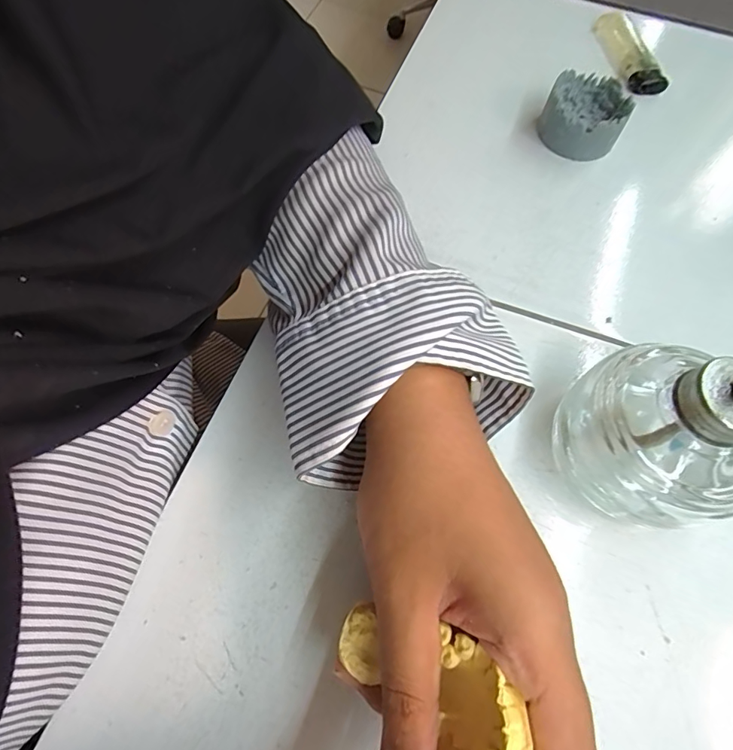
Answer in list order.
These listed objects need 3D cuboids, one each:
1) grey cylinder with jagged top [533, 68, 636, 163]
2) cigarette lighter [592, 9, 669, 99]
[{"bbox_3d":[0.136,-0.162,0.283,0.049,0.027,0.048,29,68,11],"label":"grey cylinder with jagged top"},{"bbox_3d":[0.190,-0.233,0.326,0.026,0.018,0.082,-11,67,-7],"label":"cigarette lighter"}]

